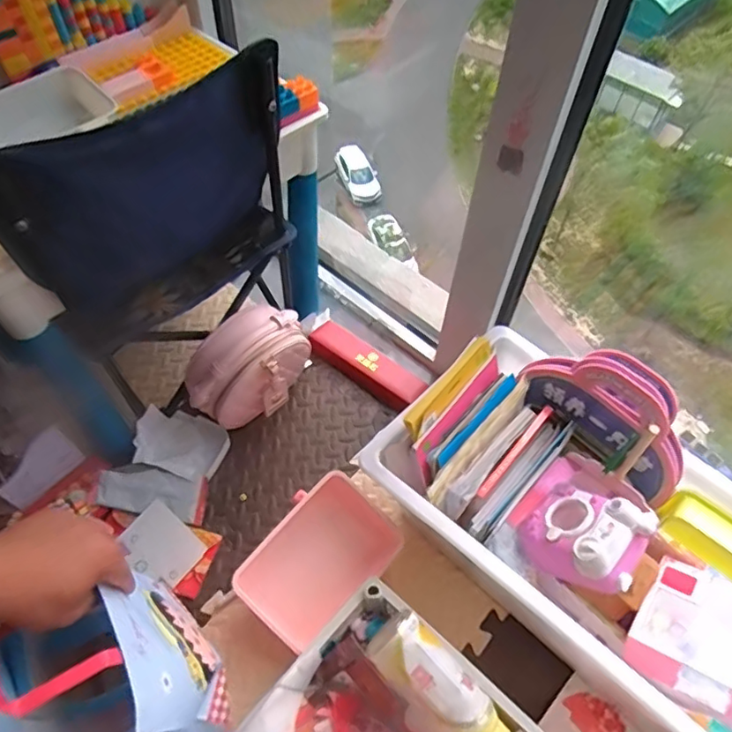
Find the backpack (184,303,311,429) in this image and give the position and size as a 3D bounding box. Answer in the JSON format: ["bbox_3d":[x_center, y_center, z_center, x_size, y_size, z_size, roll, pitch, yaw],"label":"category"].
[{"bbox_3d":[-0.167,0.013,0.837,0.178,0.164,0.090,-39,65,-23],"label":"backpack"}]

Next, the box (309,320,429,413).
[{"bbox_3d":[0.000,-0.004,0.934,0.206,0.038,0.067,36,63,19],"label":"box"}]

